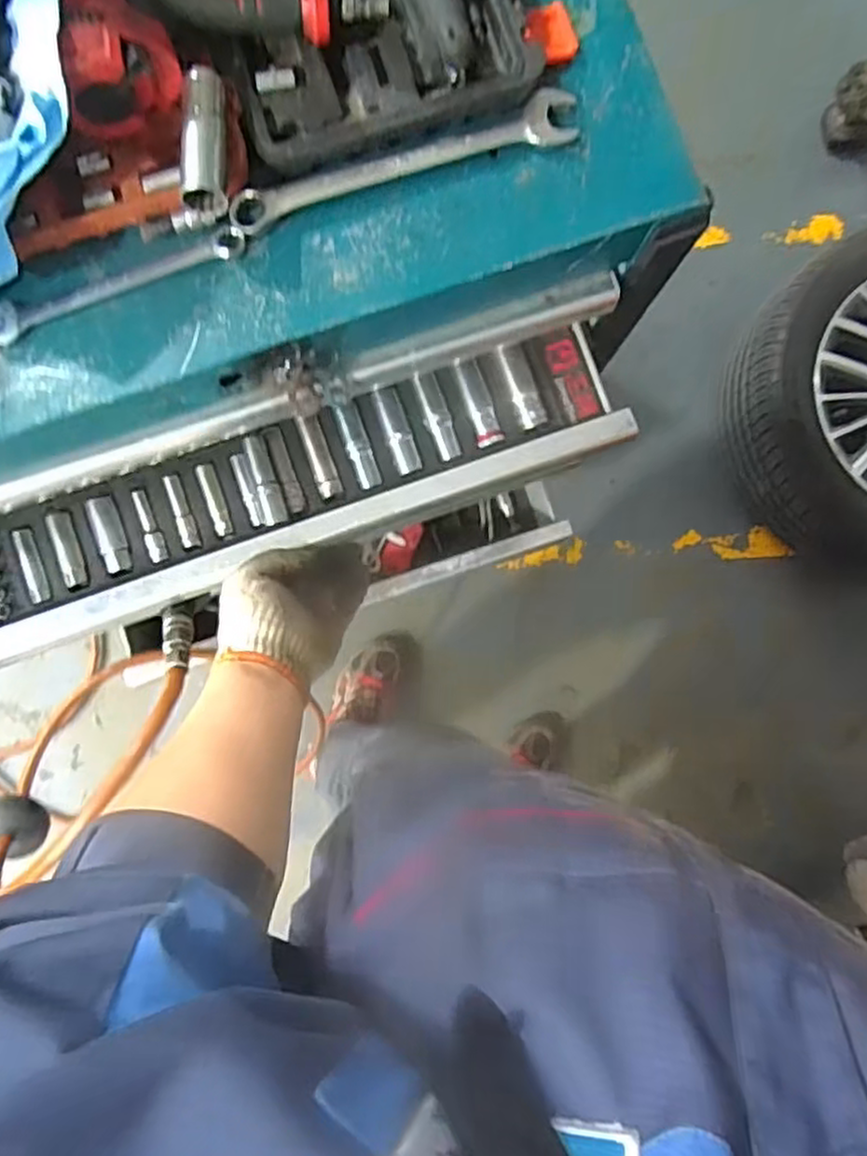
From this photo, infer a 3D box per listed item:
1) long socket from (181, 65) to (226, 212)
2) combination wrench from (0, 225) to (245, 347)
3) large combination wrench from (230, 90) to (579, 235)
[{"bbox_3d":[-0.133,-0.256,0.419,0.023,0.018,0.075,2,86,-1],"label":"long socket"},{"bbox_3d":[-0.201,-0.184,0.452,0.171,0.012,0.022,-21,87,-2],"label":"combination wrench"},{"bbox_3d":[-0.017,-0.260,0.452,0.226,0.010,0.036,-21,87,-2],"label":"large combination wrench"}]

